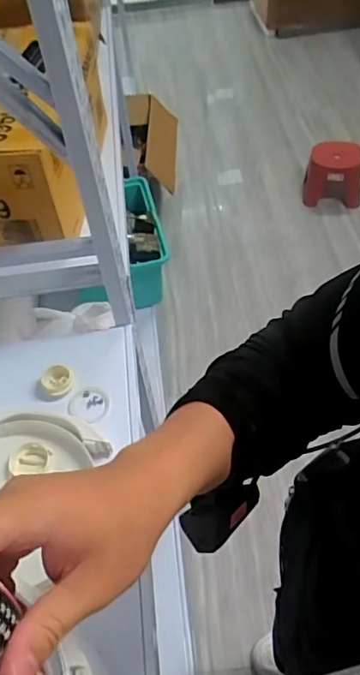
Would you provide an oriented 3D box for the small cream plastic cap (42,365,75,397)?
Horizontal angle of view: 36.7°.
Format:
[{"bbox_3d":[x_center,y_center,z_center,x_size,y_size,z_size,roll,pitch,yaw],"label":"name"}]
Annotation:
[{"bbox_3d":[-0.174,0.059,0.767,0.042,0.018,0.051,-28,55,-16],"label":"small cream plastic cap"}]

